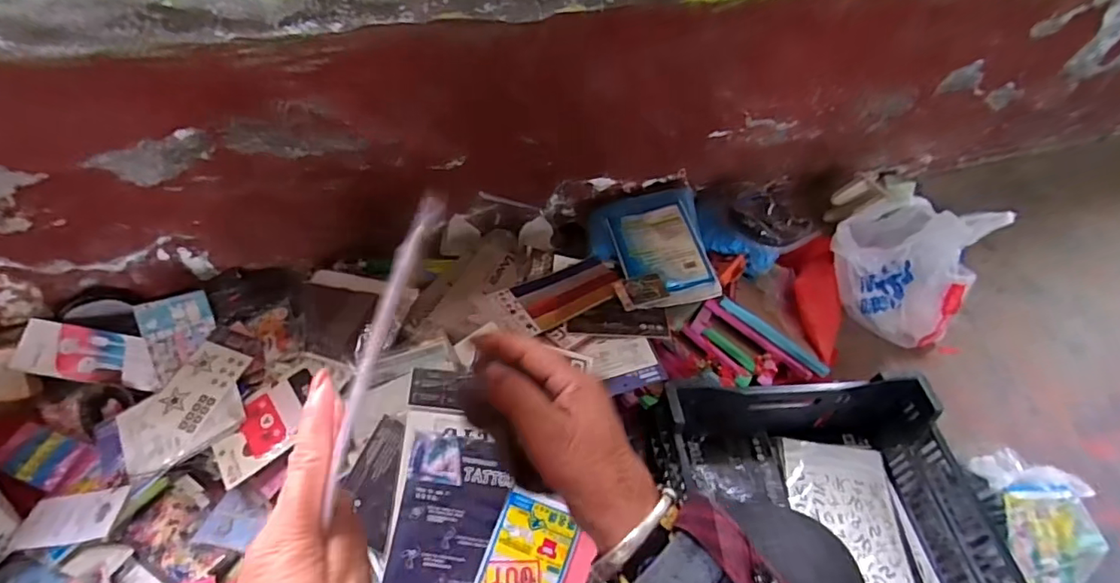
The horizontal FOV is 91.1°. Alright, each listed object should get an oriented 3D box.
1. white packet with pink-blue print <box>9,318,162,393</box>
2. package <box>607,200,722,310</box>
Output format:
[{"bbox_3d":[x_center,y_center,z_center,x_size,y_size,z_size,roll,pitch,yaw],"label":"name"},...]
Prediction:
[{"bbox_3d":[-0.697,0.097,0.819,0.207,0.014,0.080,12,93,-4],"label":"white packet with pink-blue print"},{"bbox_3d":[0.184,-0.067,0.981,0.150,0.028,0.225,-10,51,-3],"label":"package"}]

